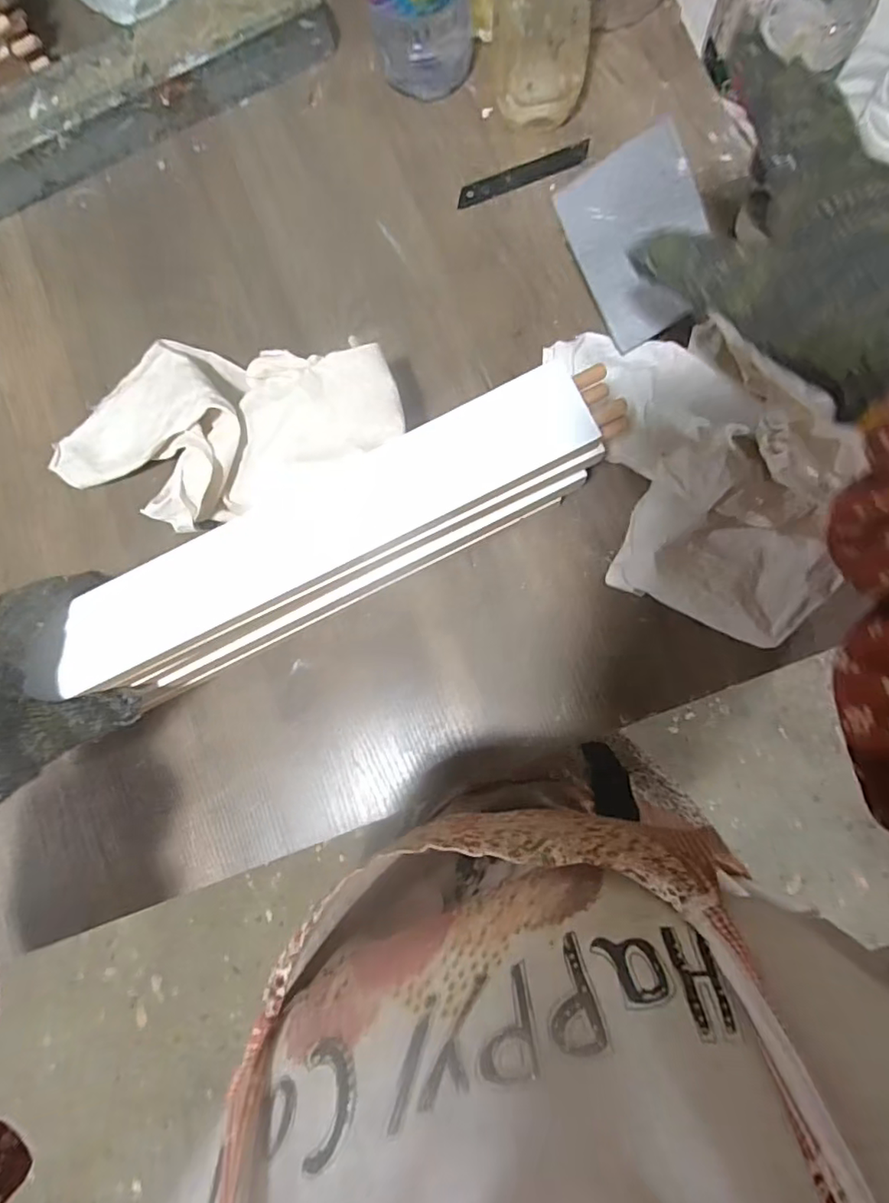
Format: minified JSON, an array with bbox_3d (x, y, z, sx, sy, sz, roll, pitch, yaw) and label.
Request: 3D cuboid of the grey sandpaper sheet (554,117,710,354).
[{"bbox_3d":[0.115,-0.206,0.333,0.067,0.007,0.096,-25,118,23],"label":"grey sandpaper sheet"}]

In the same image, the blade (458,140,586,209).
[{"bbox_3d":[0.056,-0.305,0.407,0.095,0.006,0.016,-19,84,3],"label":"blade"}]

